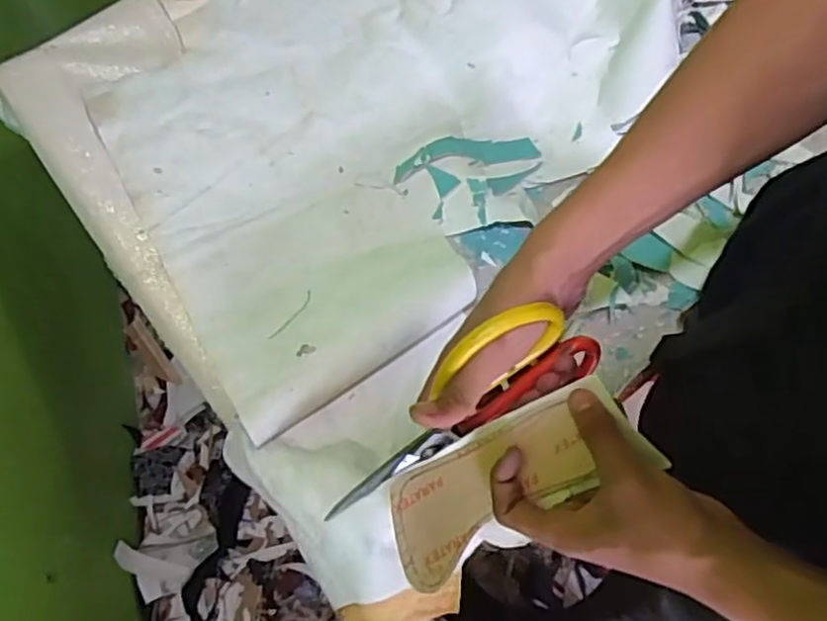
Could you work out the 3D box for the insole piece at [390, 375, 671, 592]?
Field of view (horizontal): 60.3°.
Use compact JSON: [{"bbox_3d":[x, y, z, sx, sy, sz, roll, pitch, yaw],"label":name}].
[{"bbox_3d":[0.058,0.106,0.452,0.173,0.020,0.070,-37,71,15],"label":"insole piece"}]

